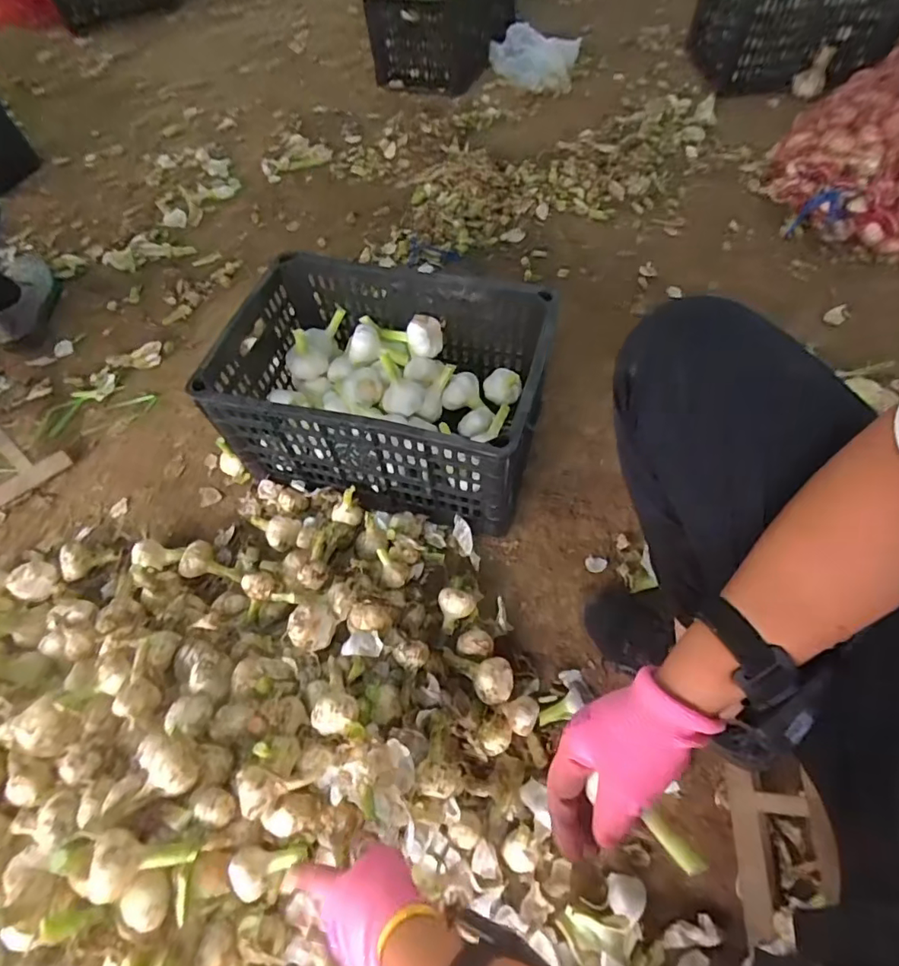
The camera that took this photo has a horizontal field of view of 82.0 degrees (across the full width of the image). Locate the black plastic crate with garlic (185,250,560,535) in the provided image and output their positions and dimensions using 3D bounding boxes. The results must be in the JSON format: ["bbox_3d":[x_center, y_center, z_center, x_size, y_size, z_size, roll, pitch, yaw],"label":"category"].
[{"bbox_3d":[-0.091,-0.135,0.799,0.433,0.242,0.313,9,61,9],"label":"black plastic crate with garlic"}]

